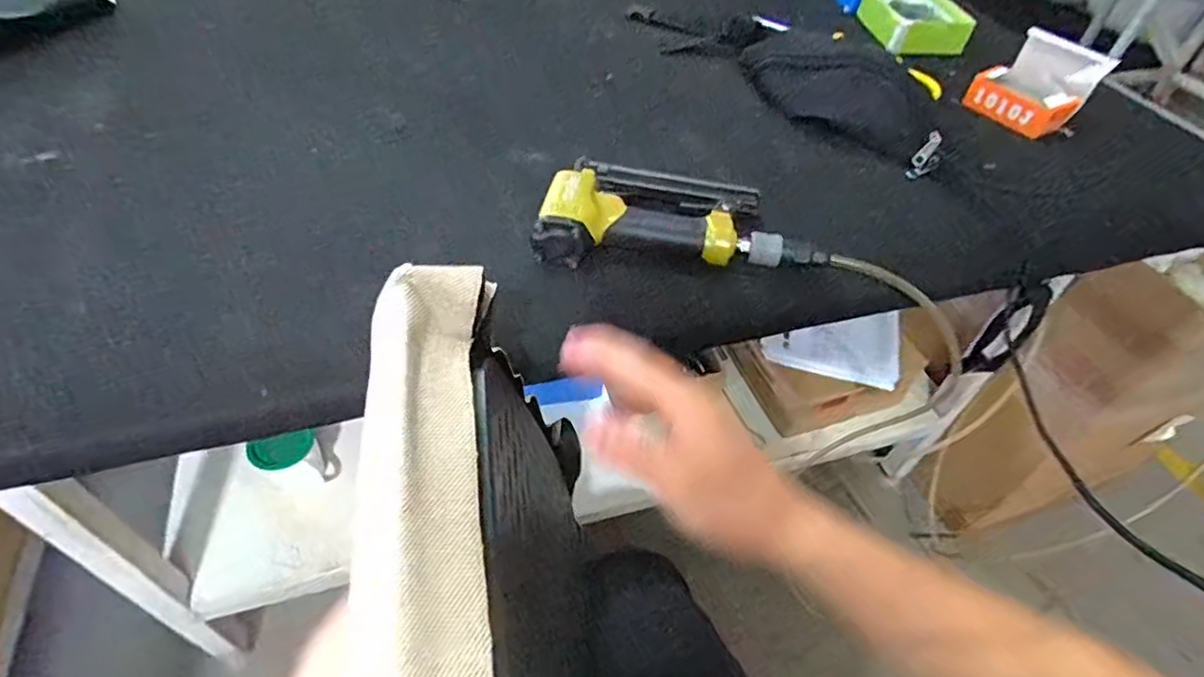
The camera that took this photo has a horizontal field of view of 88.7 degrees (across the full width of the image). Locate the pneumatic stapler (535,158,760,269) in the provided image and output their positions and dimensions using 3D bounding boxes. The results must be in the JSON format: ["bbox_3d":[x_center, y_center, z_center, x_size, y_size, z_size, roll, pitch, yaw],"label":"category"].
[{"bbox_3d":[0.045,-0.118,0.568,0.207,0.040,0.131,2,47,-2],"label":"pneumatic stapler"}]

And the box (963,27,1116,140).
[{"bbox_3d":[0.536,-0.315,0.762,0.092,0.084,0.113,-21,53,-22],"label":"box"}]

